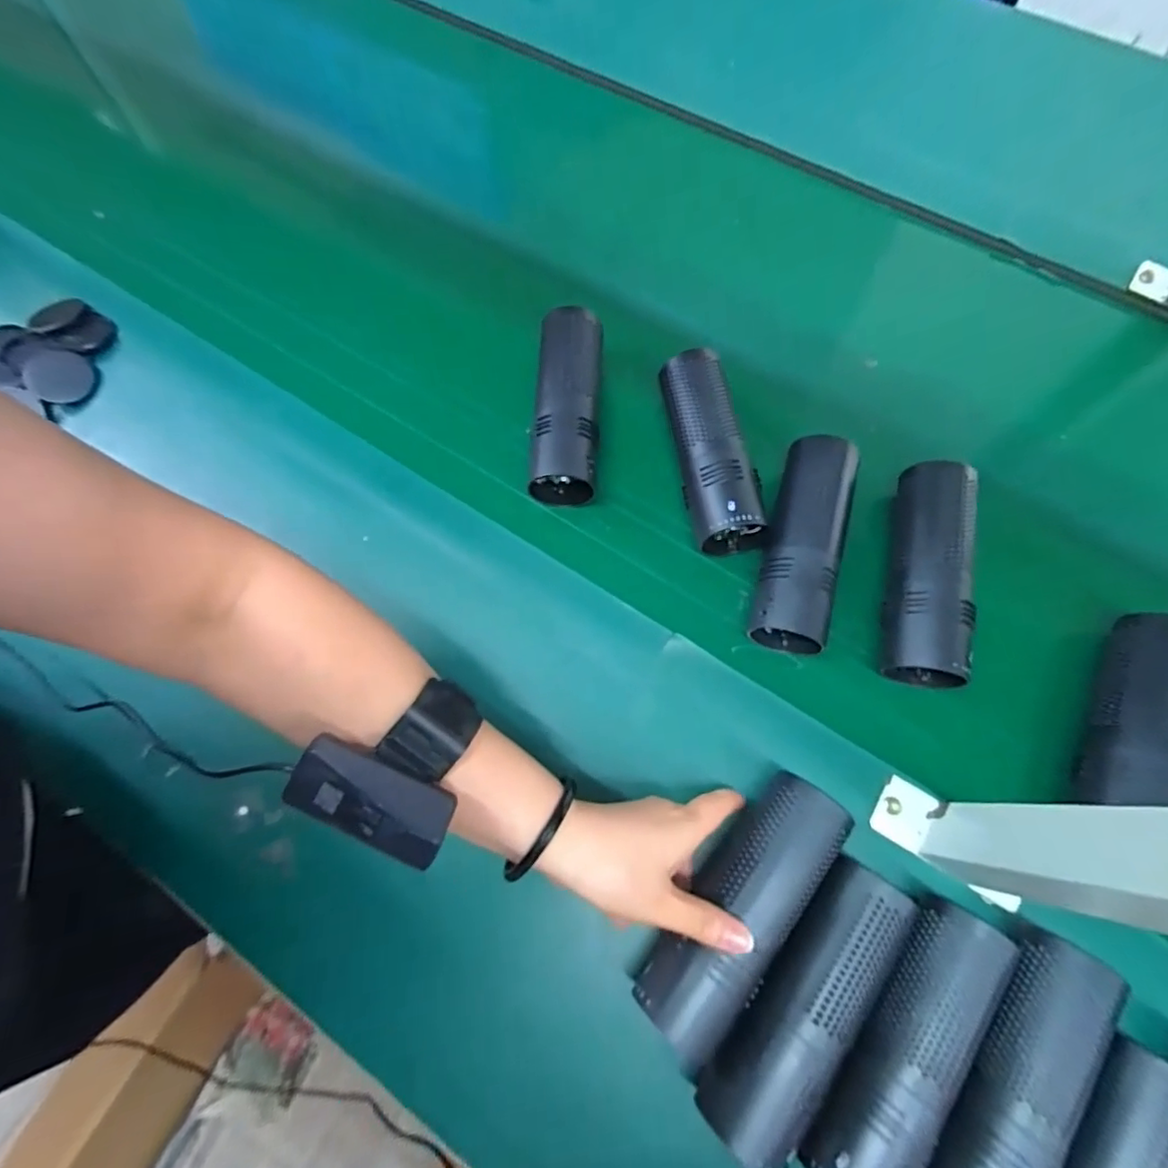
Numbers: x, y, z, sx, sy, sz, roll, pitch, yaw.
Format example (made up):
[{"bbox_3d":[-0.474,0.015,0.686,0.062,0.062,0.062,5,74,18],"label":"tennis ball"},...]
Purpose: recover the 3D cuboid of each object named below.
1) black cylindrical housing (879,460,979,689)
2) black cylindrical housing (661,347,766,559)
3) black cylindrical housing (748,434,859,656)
[{"bbox_3d":[0.253,-0.011,0.438,0.050,0.048,0.161,12,71,5],"label":"black cylindrical housing"},{"bbox_3d":[0.100,-0.107,0.479,0.055,0.054,0.156,-9,71,-2],"label":"black cylindrical housing"},{"bbox_3d":[0.164,-0.032,0.449,0.051,0.044,0.158,17,72,6],"label":"black cylindrical housing"}]

